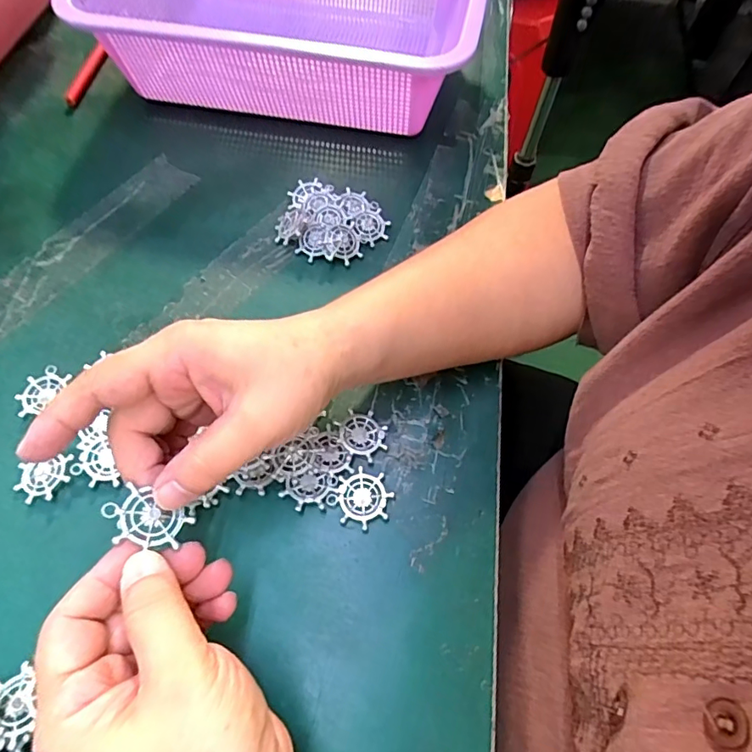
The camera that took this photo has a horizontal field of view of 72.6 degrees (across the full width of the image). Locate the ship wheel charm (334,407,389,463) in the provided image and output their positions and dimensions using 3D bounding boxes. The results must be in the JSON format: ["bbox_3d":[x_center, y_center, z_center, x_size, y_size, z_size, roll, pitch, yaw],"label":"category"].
[{"bbox_3d":[-0.008,0.033,0.298,0.026,0.006,0.030,-37,69,-18],"label":"ship wheel charm"}]

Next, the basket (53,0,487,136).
[{"bbox_3d":[-0.063,-0.299,0.424,0.294,0.088,0.221,11,63,5],"label":"basket"}]

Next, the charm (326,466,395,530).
[{"bbox_3d":[-0.008,0.067,0.282,0.032,0.006,0.030,15,64,7],"label":"charm"}]

